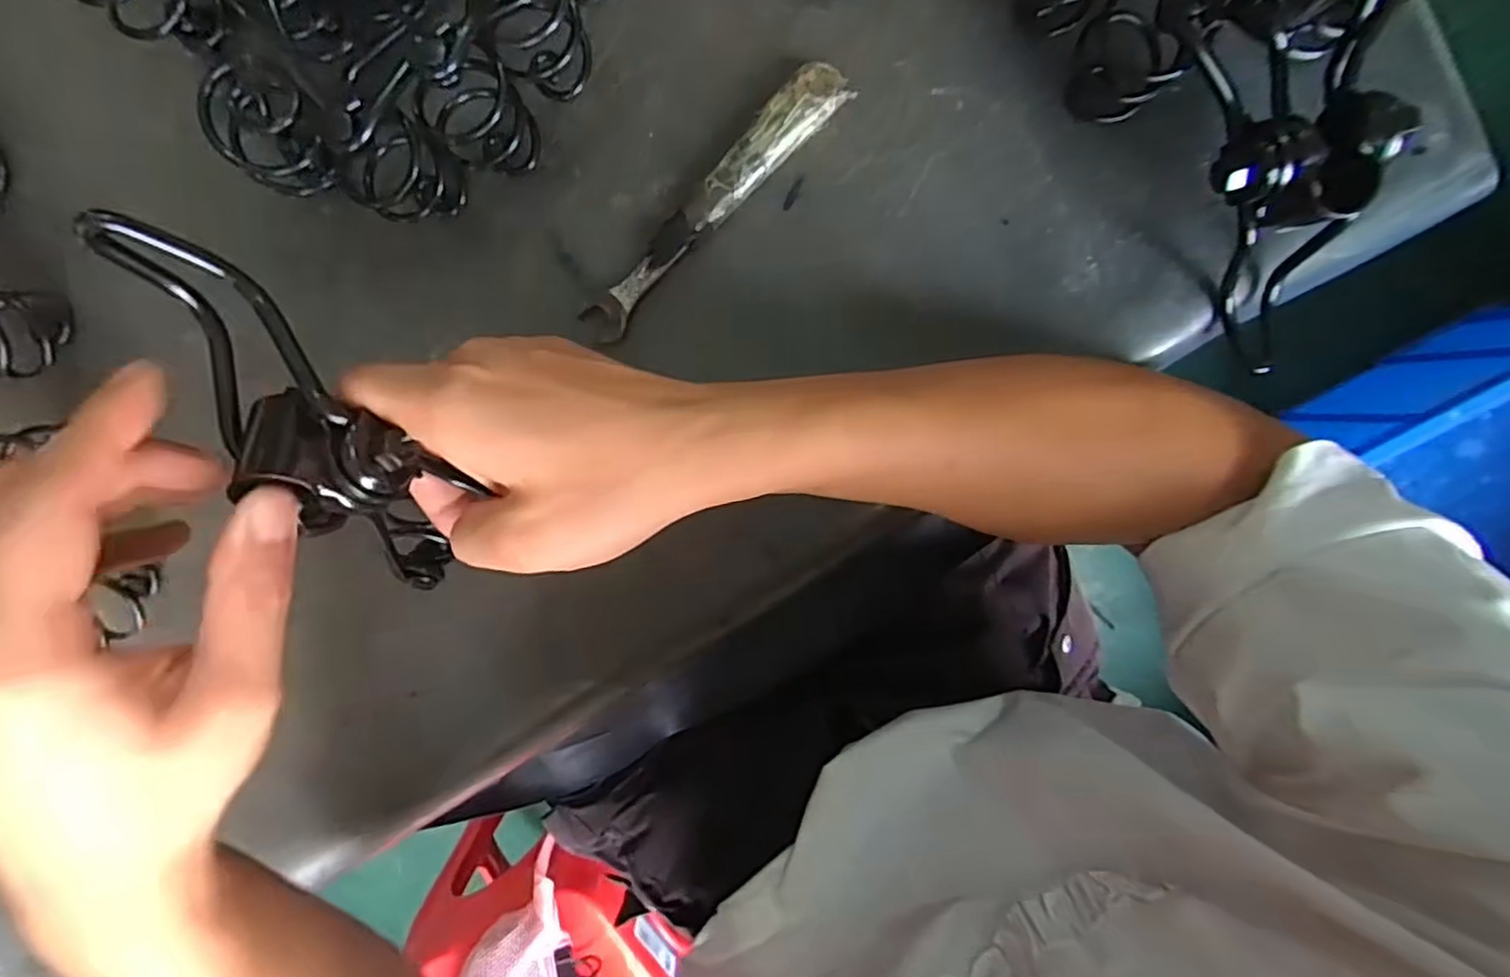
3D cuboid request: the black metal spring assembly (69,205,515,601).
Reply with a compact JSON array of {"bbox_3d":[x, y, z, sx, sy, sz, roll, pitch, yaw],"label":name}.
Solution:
[{"bbox_3d":[-0.153,-0.027,0.224,0.052,0.029,0.141,-39,99,5],"label":"black metal spring assembly"}]

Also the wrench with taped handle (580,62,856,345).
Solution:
[{"bbox_3d":[-0.021,-0.139,0.329,0.166,0.019,0.023,-44,95,5],"label":"wrench with taped handle"}]

